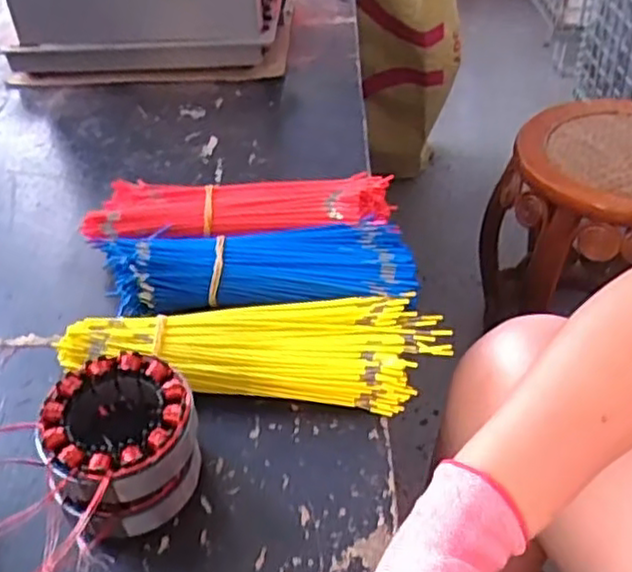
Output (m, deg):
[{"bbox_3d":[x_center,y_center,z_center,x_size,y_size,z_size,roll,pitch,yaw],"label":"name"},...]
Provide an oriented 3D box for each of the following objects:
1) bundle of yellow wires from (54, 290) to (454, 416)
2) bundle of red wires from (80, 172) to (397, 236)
[{"bbox_3d":[-0.040,0.043,0.512,0.270,0.041,0.090,3,43,5],"label":"bundle of yellow wires"},{"bbox_3d":[-0.064,-0.062,0.629,0.267,0.046,0.080,-2,42,0],"label":"bundle of red wires"}]

